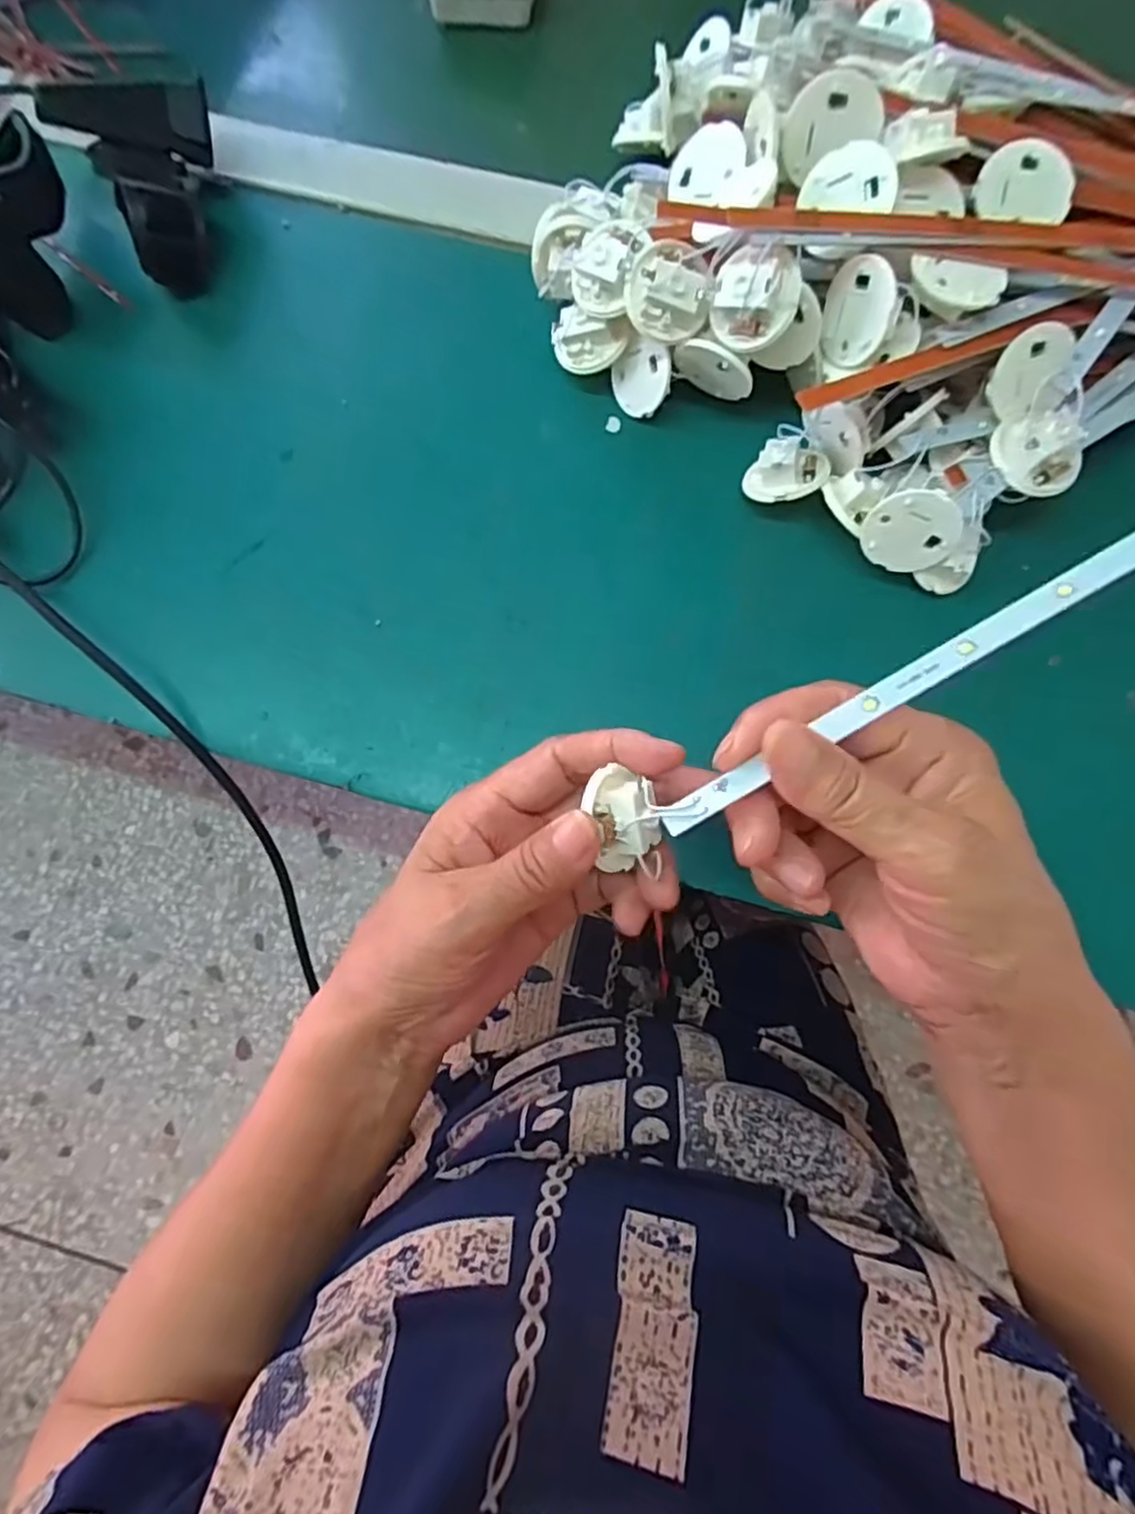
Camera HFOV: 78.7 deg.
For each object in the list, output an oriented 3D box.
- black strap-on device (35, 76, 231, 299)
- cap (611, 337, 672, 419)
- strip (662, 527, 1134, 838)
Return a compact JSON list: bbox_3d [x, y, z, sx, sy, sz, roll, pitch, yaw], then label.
[{"bbox_3d":[-0.202,-0.289,0.348,0.071,0.054,0.077,-27,80,-4],"label":"black strap-on device"},{"bbox_3d":[0.036,-0.181,0.331,0.006,0.036,0.031,-25,91,-31],"label":"cap"},{"bbox_3d":[0.148,-0.049,0.211,0.269,0.006,0.011,-31,80,4],"label":"strip"}]

